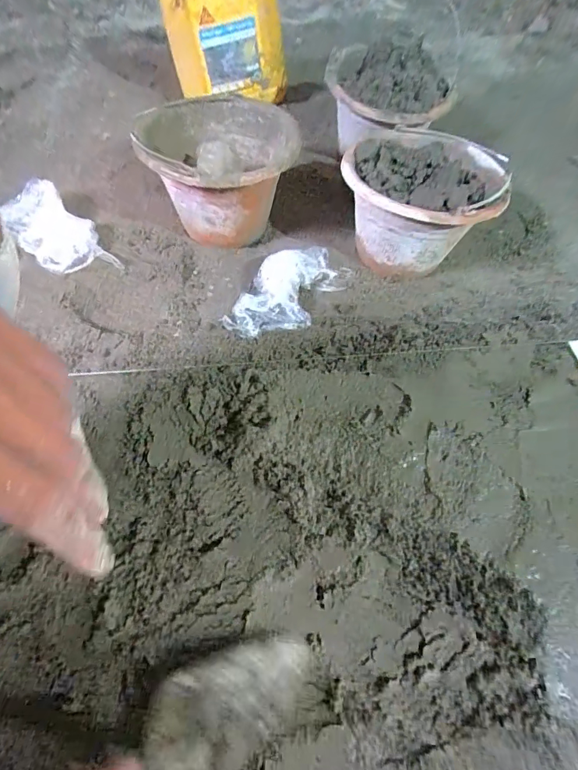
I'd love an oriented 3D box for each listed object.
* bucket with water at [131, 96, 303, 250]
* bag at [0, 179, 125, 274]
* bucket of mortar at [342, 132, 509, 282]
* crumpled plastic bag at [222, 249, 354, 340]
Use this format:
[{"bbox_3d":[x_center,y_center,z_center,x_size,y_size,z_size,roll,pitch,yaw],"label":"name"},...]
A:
[{"bbox_3d":[-0.134,-0.355,0.734,0.257,0.172,0.244,1,58,-2],"label":"bucket with water"},{"bbox_3d":[-0.408,-0.270,0.749,0.241,0.050,0.132,39,64,19],"label":"bag"},{"bbox_3d":[0.216,-0.293,0.728,0.233,0.172,0.233,1,58,-2],"label":"bucket of mortar"},{"bbox_3d":[0.003,-0.165,0.701,0.123,0.046,0.236,33,62,16],"label":"crumpled plastic bag"}]

